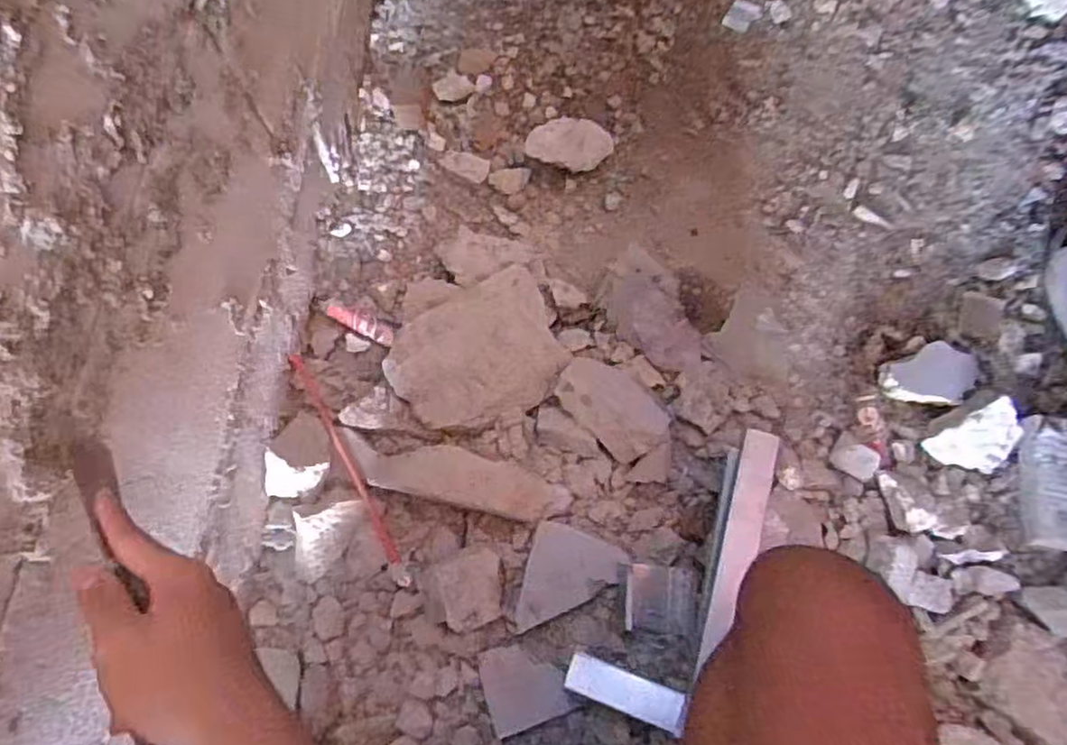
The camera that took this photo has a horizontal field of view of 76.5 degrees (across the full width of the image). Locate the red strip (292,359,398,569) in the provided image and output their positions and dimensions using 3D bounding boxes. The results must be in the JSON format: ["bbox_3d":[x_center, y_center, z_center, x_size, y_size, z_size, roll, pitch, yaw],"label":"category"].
[{"bbox_3d":[-0.209,0.087,0.736,0.013,0.014,0.263,-29,76,-7],"label":"red strip"}]

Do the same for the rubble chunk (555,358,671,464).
[{"bbox_3d":[0.089,0.035,0.732,0.129,0.051,0.080,42,79,14],"label":"rubble chunk"}]

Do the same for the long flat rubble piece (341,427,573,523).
[{"bbox_3d":[-0.084,0.111,0.706,0.246,0.061,0.063,12,74,7],"label":"long flat rubble piece"}]

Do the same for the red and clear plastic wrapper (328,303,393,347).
[{"bbox_3d":[-0.203,-0.058,0.801,0.083,0.011,0.023,25,76,-5],"label":"red and clear plastic wrapper"}]

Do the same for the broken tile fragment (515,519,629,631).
[{"bbox_3d":[0.039,0.217,0.697,0.094,0.018,0.106,11,74,7],"label":"broken tile fragment"}]

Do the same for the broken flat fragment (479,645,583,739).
[{"bbox_3d":[-0.005,0.311,0.677,0.082,0.011,0.080,-18,73,-3],"label":"broken flat fragment"}]

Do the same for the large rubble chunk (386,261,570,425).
[{"bbox_3d":[-0.062,-0.018,0.758,0.188,0.040,0.145,-29,73,-6],"label":"large rubble chunk"}]

